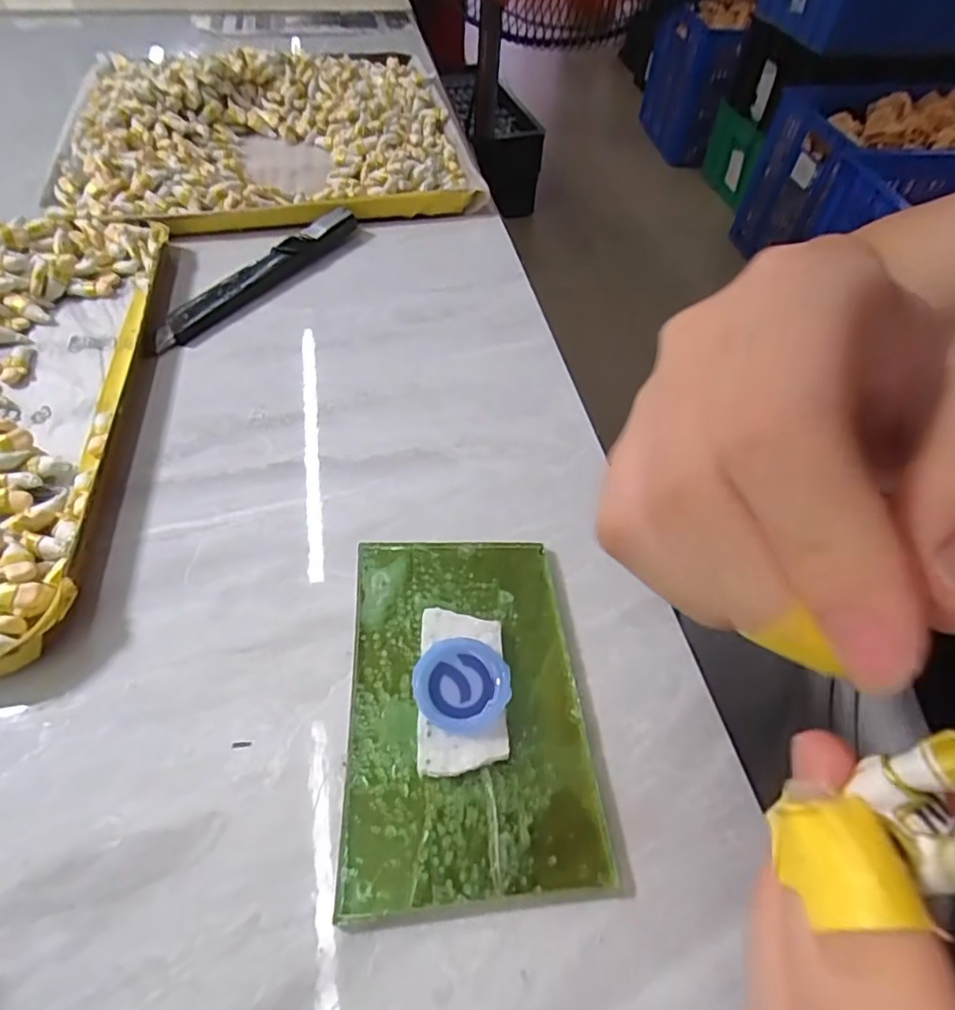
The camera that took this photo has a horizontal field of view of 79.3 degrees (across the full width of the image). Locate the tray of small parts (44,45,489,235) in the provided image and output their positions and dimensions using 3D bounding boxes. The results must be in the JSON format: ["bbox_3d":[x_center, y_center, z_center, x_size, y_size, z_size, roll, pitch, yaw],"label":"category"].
[{"bbox_3d":[-0.135,-0.246,0.367,0.231,0.032,0.221,-10,55,-13],"label":"tray of small parts"}]

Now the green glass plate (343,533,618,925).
[{"bbox_3d":[-0.004,0.055,0.169,0.066,0.010,0.101,-2,54,-7],"label":"green glass plate"}]

